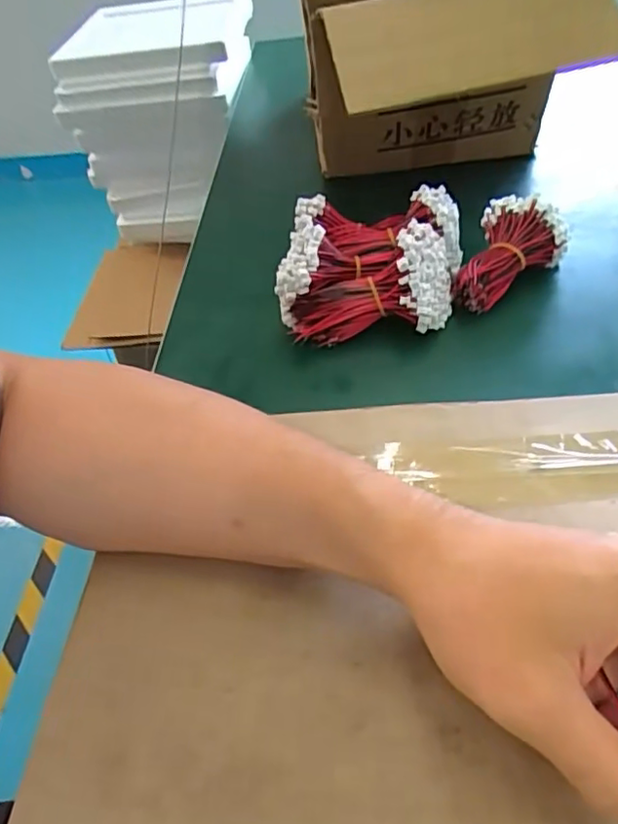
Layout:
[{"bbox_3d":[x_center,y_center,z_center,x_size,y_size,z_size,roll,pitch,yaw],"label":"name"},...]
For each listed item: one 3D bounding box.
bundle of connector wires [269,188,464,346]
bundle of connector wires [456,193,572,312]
[{"bbox_3d":[0.045,-0.108,0.443,0.126,0.066,0.116,1,43,10],"label":"bundle of connector wires"},{"bbox_3d":[0.149,-0.112,0.440,0.067,0.057,0.090,14,47,22],"label":"bundle of connector wires"}]

